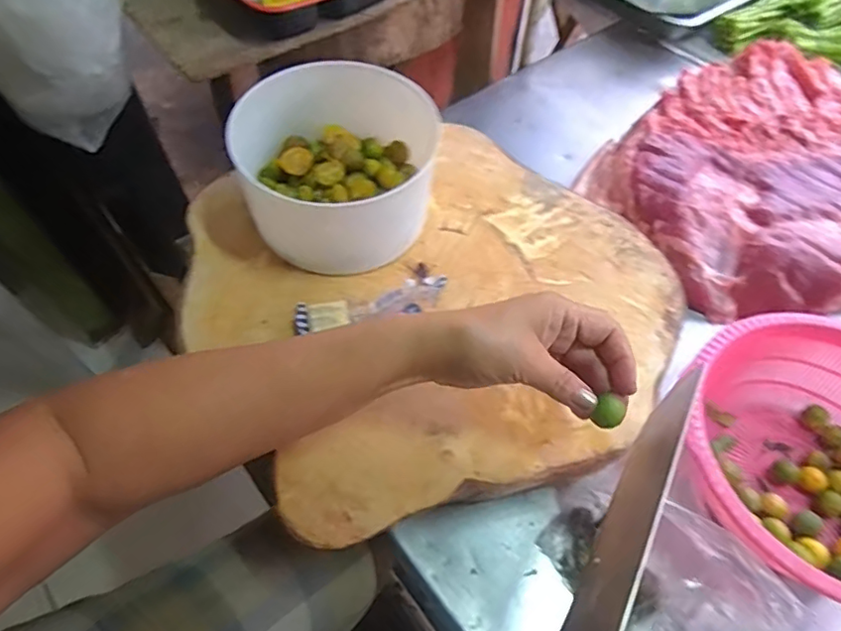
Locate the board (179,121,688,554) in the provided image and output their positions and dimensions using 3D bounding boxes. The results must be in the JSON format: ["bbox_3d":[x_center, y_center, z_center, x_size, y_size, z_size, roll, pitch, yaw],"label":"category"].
[{"bbox_3d":[0.012,-0.026,0.487,0.409,0.035,0.369,-20,61,-12],"label":"board"}]

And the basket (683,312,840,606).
[{"bbox_3d":[0.328,0.118,0.463,0.227,0.093,0.229,0,59,0],"label":"basket"}]

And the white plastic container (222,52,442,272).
[{"bbox_3d":[-0.067,-0.126,0.494,0.146,0.105,0.157,0,59,0],"label":"white plastic container"}]

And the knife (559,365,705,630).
[{"bbox_3d":[0.112,0.145,0.315,0.020,0.055,0.255,37,60,-4],"label":"knife"}]

